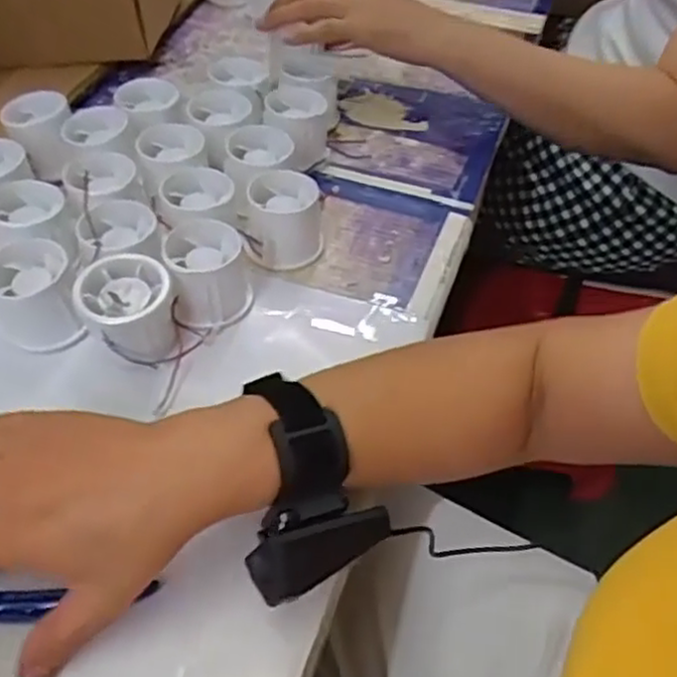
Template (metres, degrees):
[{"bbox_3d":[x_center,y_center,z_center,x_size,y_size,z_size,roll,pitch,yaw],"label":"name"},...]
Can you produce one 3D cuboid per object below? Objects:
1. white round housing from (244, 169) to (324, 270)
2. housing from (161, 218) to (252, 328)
[{"bbox_3d":[-0.039,-0.088,0.515,0.052,0.053,0.057,0,48,0],"label":"white round housing"},{"bbox_3d":[-0.086,-0.043,0.474,0.051,0.051,0.050,0,48,0],"label":"housing"}]

